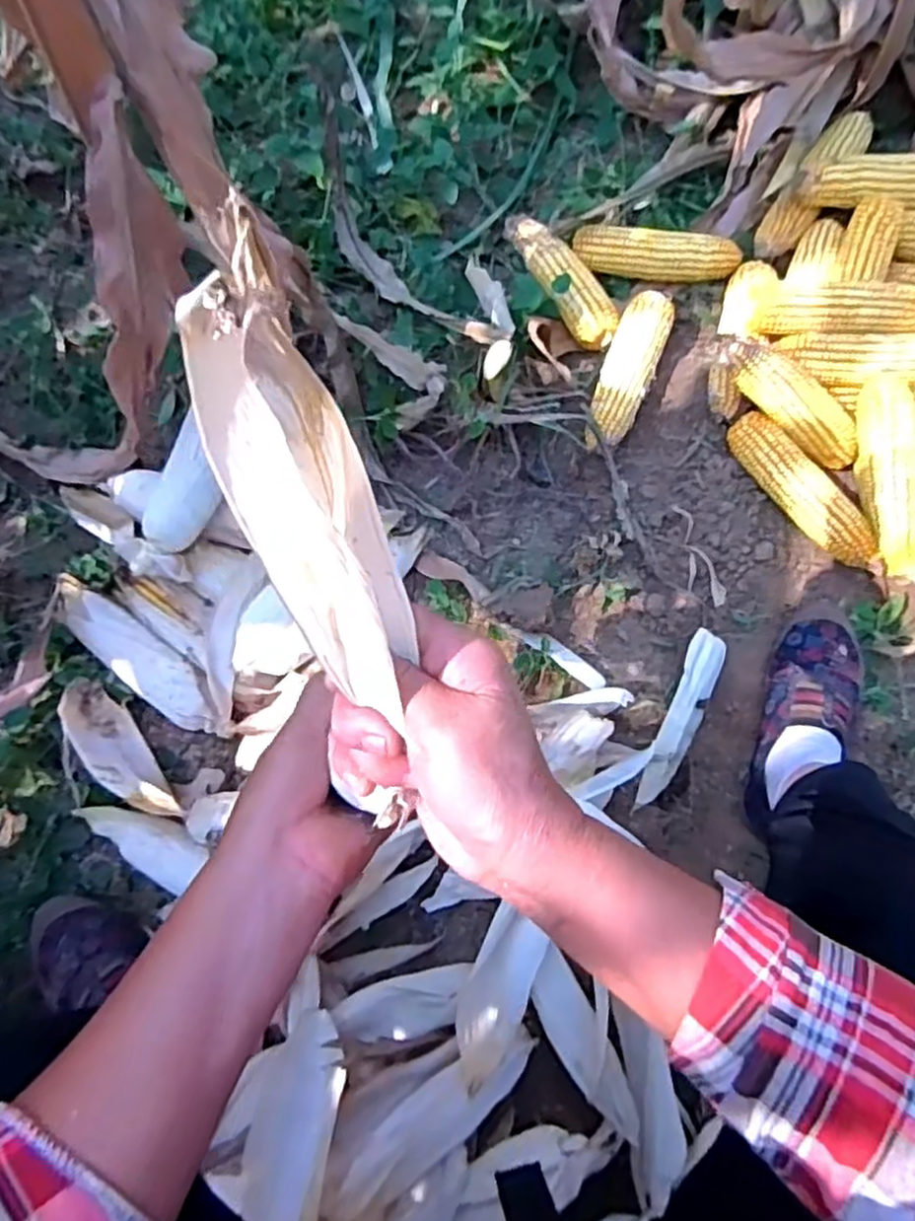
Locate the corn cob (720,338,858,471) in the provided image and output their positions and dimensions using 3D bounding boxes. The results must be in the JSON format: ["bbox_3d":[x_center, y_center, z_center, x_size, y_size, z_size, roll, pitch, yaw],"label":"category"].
[{"bbox_3d":[0.343,-0.215,0.770,0.181,0.045,0.048,40,80,-8],"label":"corn cob"}]

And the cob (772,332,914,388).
[{"bbox_3d":[0.415,-0.256,0.765,0.167,0.042,0.055,4,77,1],"label":"cob"}]

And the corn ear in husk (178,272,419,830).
[{"bbox_3d":[-0.043,-0.010,0.268,0.043,0.206,0.047,-20,42,-4],"label":"corn ear in husk"}]

